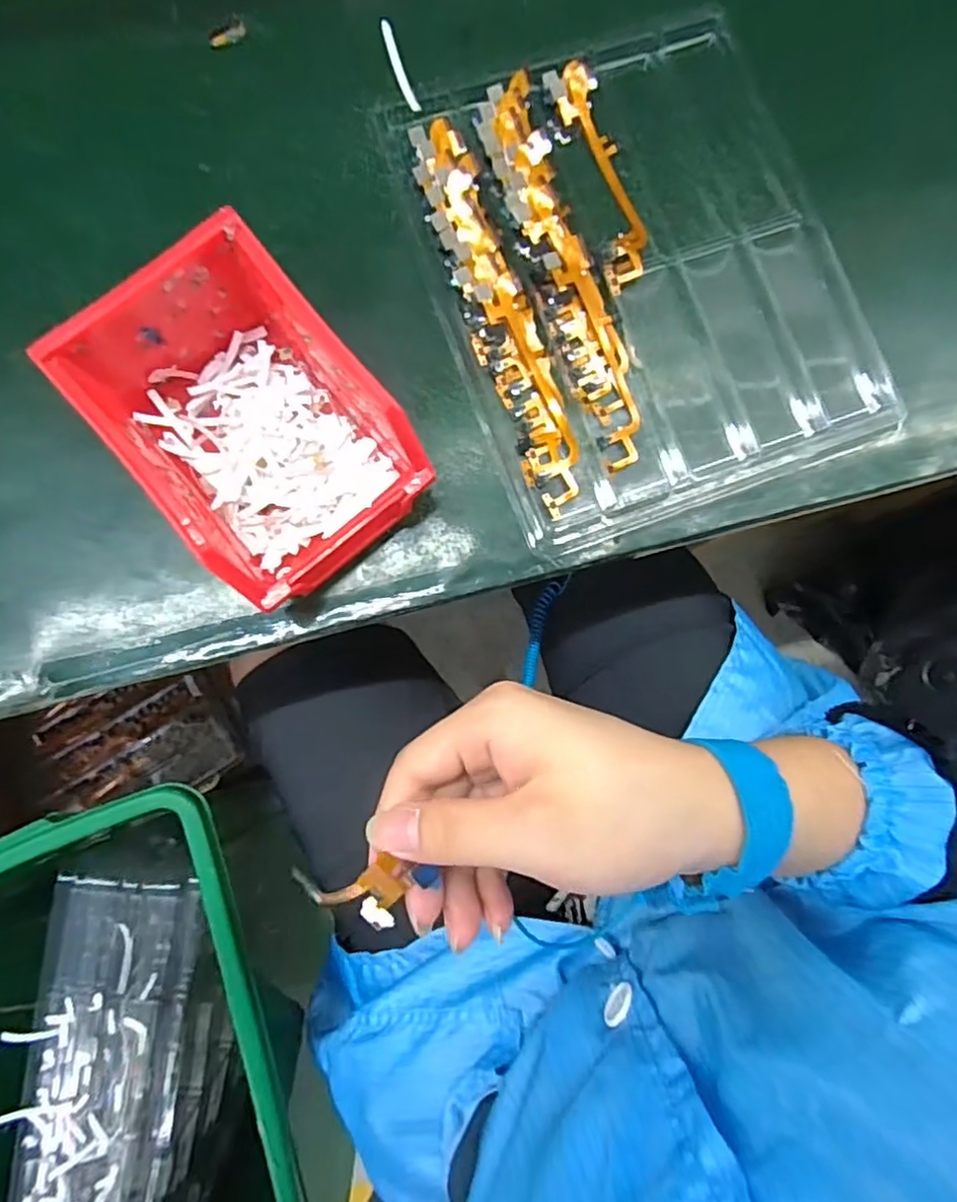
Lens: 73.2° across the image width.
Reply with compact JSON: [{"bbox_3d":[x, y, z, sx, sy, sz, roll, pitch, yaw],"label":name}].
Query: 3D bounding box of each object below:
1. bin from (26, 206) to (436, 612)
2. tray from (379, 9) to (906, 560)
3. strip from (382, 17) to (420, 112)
[{"bbox_3d":[-0.104,-0.079,0.301,0.101,0.073,0.134,-40,85,-7],"label":"bin"},{"bbox_3d":[0.090,-0.182,0.357,0.216,0.013,0.267,-19,83,-4],"label":"tray"},{"bbox_3d":[-0.044,-0.300,0.363,0.005,0.004,0.049,-22,99,-6],"label":"strip"}]

